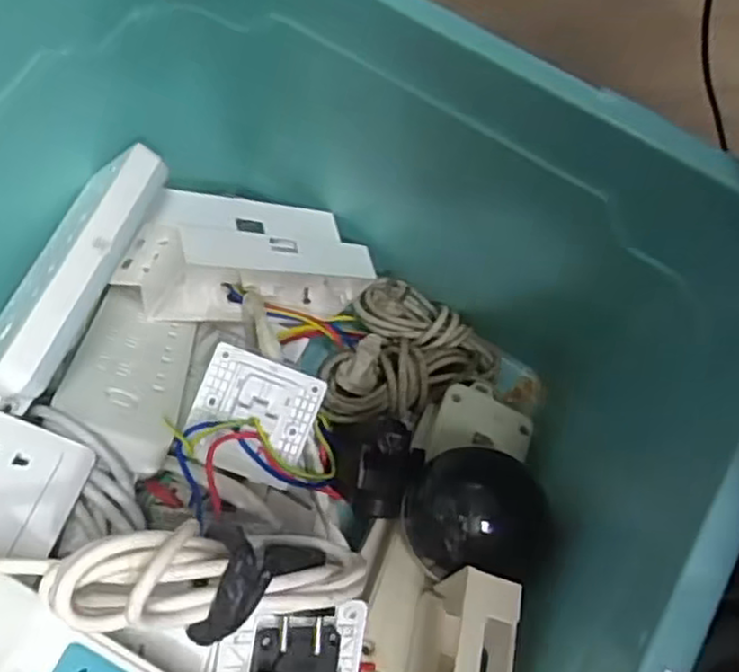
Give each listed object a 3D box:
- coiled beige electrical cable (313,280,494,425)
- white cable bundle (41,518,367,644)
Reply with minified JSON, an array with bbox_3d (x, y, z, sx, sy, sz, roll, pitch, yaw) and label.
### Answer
[{"bbox_3d":[0.021,0.011,0.609,0.152,0.058,0.123,-31,70,-9],"label":"coiled beige electrical cable"},{"bbox_3d":[-0.069,0.117,0.340,0.155,0.054,0.048,12,61,-39],"label":"white cable bundle"}]

